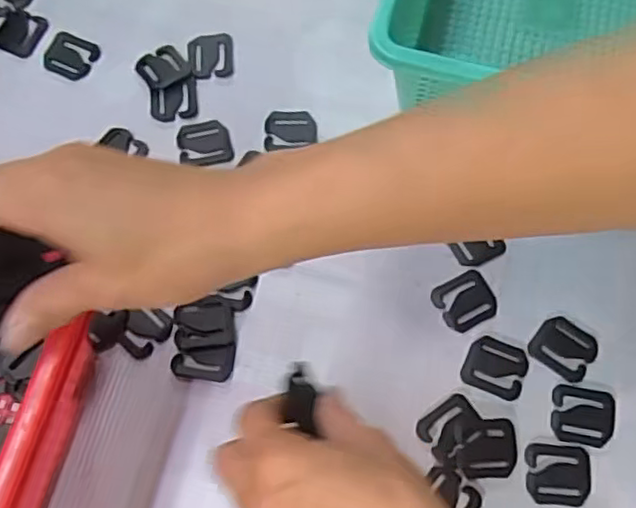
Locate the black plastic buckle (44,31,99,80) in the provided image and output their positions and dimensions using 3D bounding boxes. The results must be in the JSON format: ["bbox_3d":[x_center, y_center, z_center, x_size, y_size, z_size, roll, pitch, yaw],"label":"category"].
[{"bbox_3d":[-0.193,-0.154,0.506,0.038,0.005,0.038,23,71,8],"label":"black plastic buckle"}]

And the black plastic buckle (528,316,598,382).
[{"bbox_3d":[0.162,0.061,0.426,0.038,0.004,0.035,34,73,11],"label":"black plastic buckle"}]

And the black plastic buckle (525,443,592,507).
[{"bbox_3d":[0.148,0.135,0.399,0.039,0.004,0.035,4,70,1],"label":"black plastic buckle"}]

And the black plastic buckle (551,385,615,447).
[{"bbox_3d":[0.168,0.102,0.411,0.039,0.004,0.036,11,70,4],"label":"black plastic buckle"}]

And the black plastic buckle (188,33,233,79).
[{"bbox_3d":[-0.083,-0.154,0.505,0.034,0.004,0.039,-6,70,-3],"label":"black plastic buckle"}]

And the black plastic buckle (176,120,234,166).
[{"bbox_3d":[-0.084,-0.082,0.483,0.038,0.004,0.034,-12,70,-5],"label":"black plastic buckle"}]

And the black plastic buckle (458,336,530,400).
[{"bbox_3d":[0.115,0.073,0.423,0.040,0.004,0.036,21,71,7],"label":"black plastic buckle"}]

